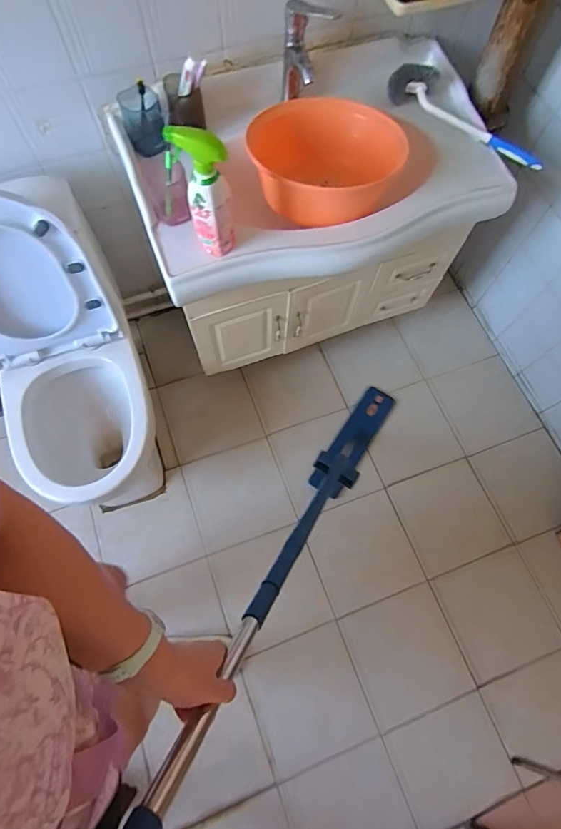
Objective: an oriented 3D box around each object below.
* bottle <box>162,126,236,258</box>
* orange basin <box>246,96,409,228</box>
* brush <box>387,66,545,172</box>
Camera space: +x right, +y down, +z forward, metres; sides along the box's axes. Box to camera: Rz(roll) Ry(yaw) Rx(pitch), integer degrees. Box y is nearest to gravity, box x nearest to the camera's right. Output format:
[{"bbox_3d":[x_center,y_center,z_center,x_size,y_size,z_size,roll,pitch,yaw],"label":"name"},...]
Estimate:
[{"bbox_3d":[-0.128,-0.376,0.751,0.099,0.232,0.057,-7,71,-4],"label":"bottle"},{"bbox_3d":[0.089,-0.553,0.910,0.311,0.098,0.310,-16,71,-7],"label":"orange basin"},{"bbox_3d":[0.432,-0.688,0.977,0.395,0.081,0.073,30,73,9],"label":"brush"}]

